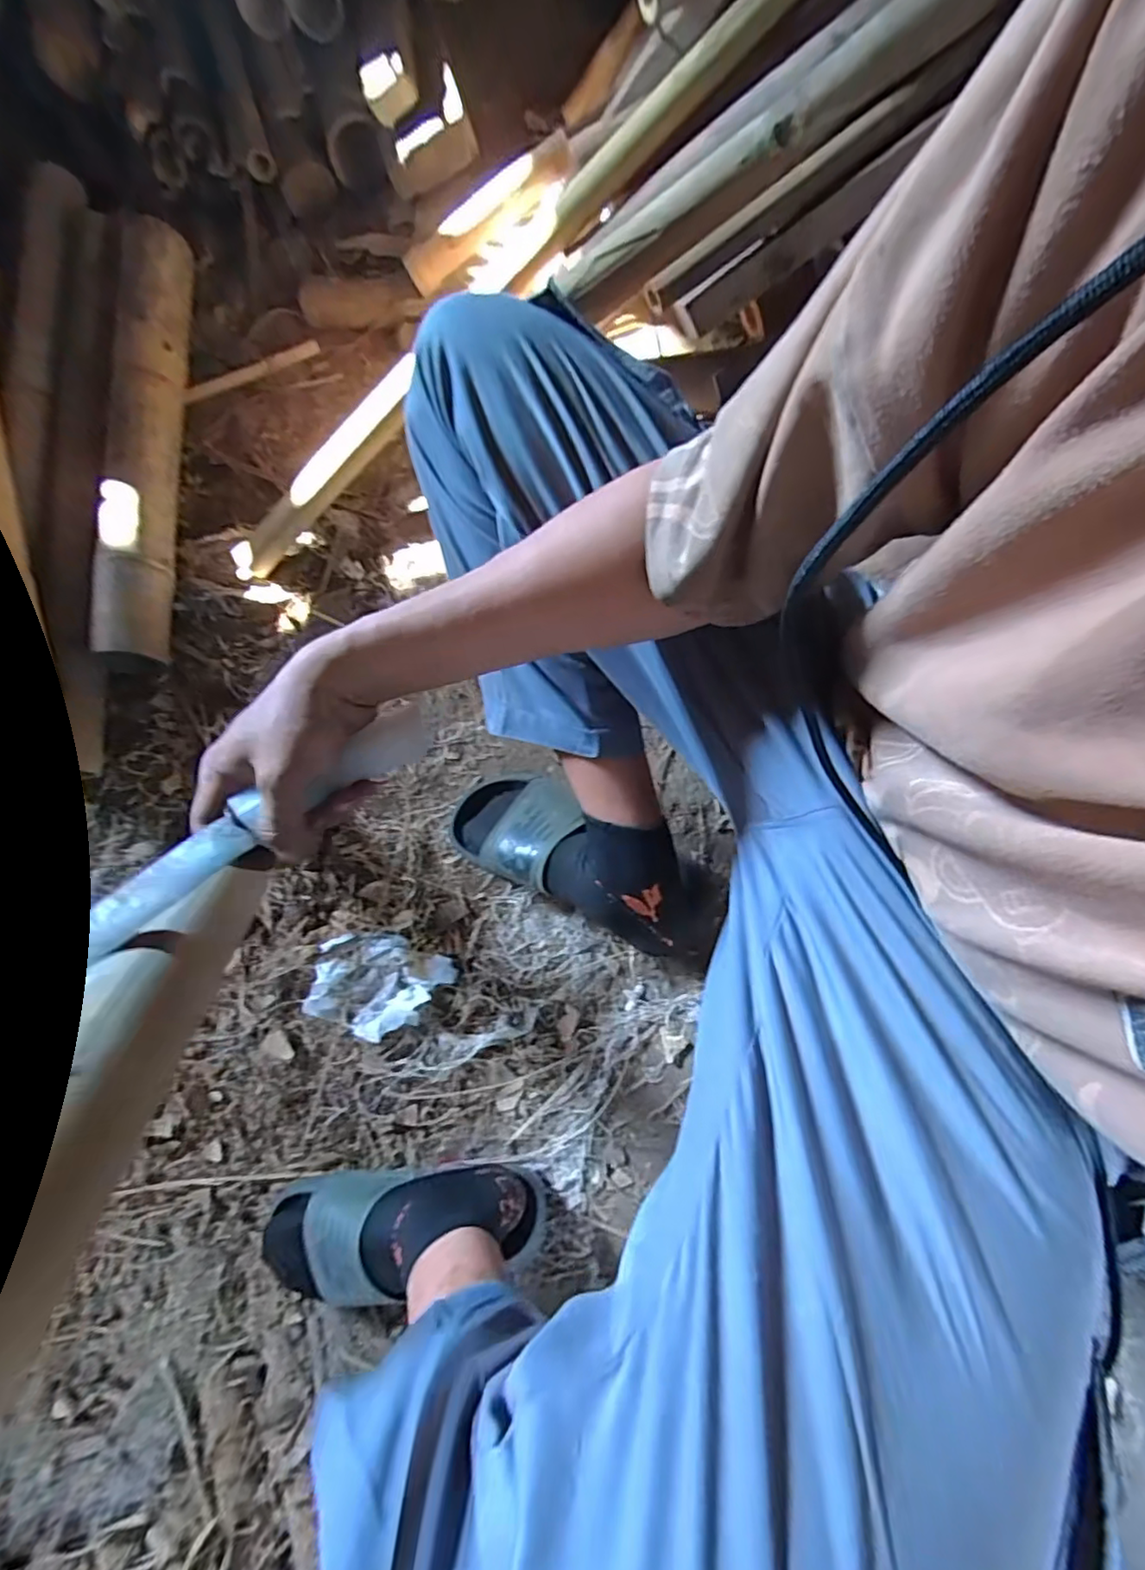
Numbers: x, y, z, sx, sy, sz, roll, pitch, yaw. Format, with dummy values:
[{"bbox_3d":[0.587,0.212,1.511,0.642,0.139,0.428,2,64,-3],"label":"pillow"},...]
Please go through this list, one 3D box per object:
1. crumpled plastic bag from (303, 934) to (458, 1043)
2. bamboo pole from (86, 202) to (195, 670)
[{"bbox_3d":[-0.212,0.220,0.670,0.135,0.033,0.108,22,76,4],"label":"crumpled plastic bag"},{"bbox_3d":[-0.556,-0.475,0.801,0.088,0.070,0.688,-7,75,-3],"label":"bamboo pole"}]

